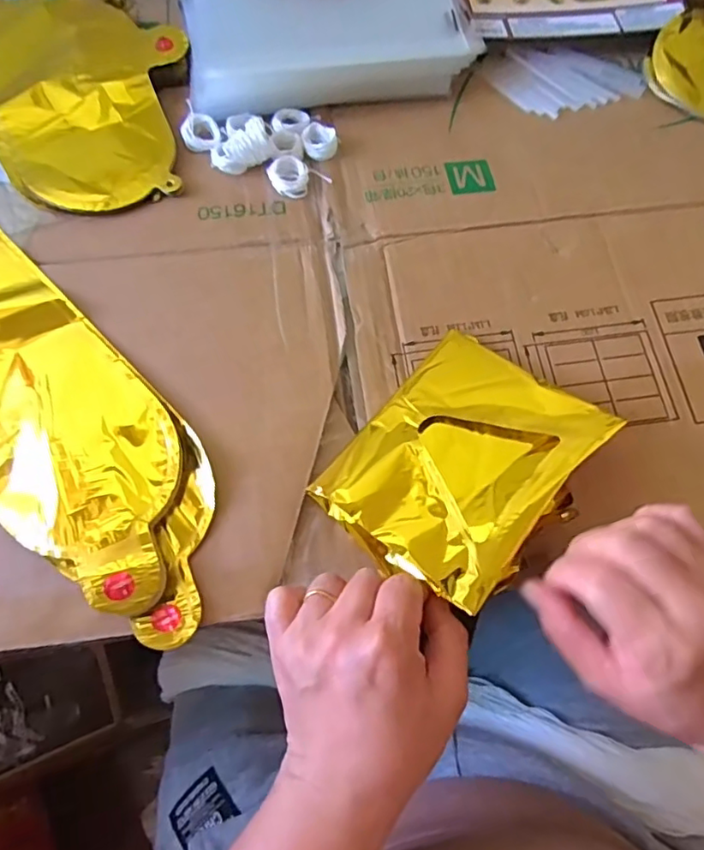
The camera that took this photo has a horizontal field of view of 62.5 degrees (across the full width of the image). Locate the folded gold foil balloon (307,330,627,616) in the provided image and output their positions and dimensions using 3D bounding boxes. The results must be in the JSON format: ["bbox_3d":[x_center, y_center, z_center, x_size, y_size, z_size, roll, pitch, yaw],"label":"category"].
[{"bbox_3d":[0.063,0.020,0.332,0.115,0.020,0.143,35,69,26],"label":"folded gold foil balloon"}]

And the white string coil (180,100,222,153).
[{"bbox_3d":[-0.117,-0.228,0.443,0.028,0.010,0.040,-15,69,-6],"label":"white string coil"}]

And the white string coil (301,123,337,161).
[{"bbox_3d":[-0.024,-0.215,0.441,0.026,0.010,0.028,0,68,0],"label":"white string coil"}]

